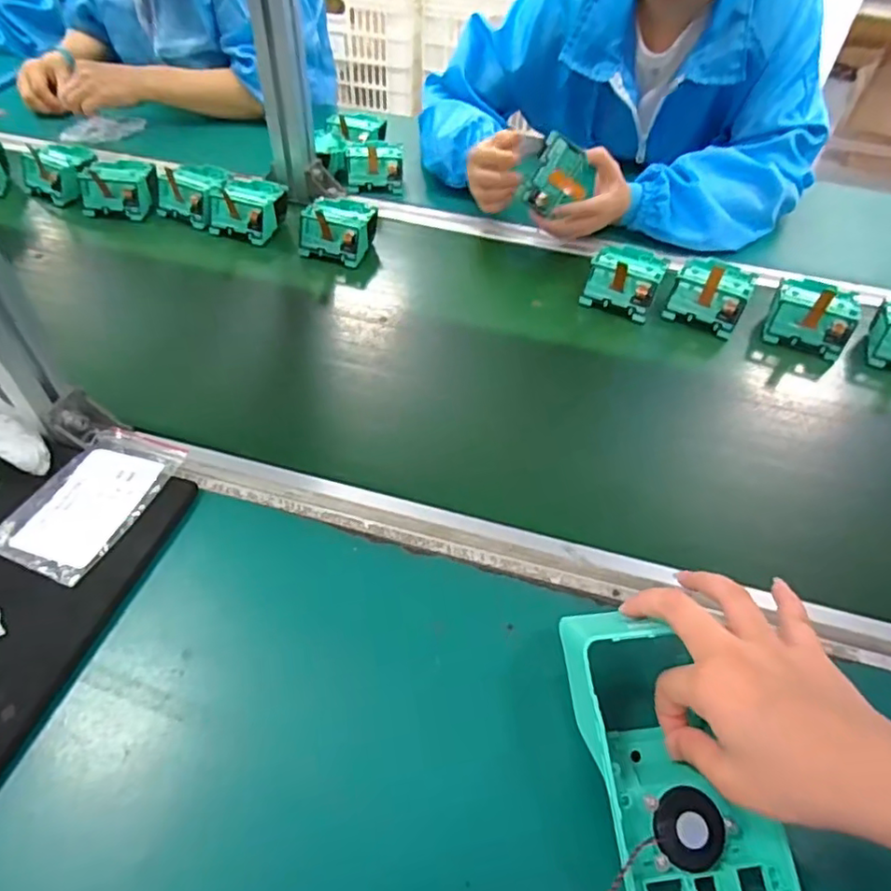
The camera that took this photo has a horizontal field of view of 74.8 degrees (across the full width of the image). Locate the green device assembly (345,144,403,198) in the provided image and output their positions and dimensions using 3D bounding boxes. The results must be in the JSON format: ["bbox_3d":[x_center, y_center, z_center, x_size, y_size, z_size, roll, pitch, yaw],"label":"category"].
[{"bbox_3d":[-0.091,-0.363,0.762,0.074,0.049,0.047,-4,47,-7],"label":"green device assembly"}]

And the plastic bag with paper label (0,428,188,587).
[{"bbox_3d":[-0.250,0.036,0.415,0.079,0.008,0.122,17,48,12],"label":"plastic bag with paper label"}]

